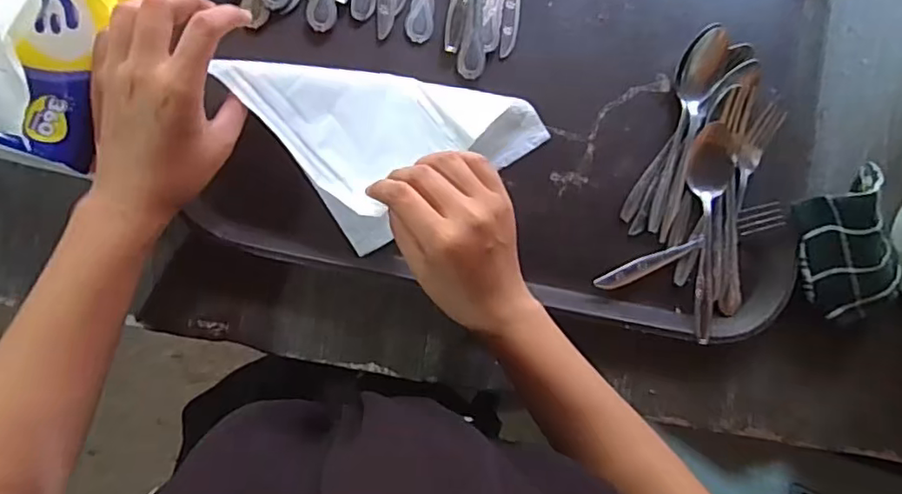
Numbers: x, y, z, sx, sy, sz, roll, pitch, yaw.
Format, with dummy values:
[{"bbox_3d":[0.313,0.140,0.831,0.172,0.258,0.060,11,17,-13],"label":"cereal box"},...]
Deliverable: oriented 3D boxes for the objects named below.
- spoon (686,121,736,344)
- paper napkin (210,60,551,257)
[{"bbox_3d":[0.206,-0.011,0.476,0.037,0.021,0.168,5,88,-10],"label":"spoon"},{"bbox_3d":[-0.038,-0.100,0.431,0.178,0.033,0.150,-33,95,-9],"label":"paper napkin"}]

